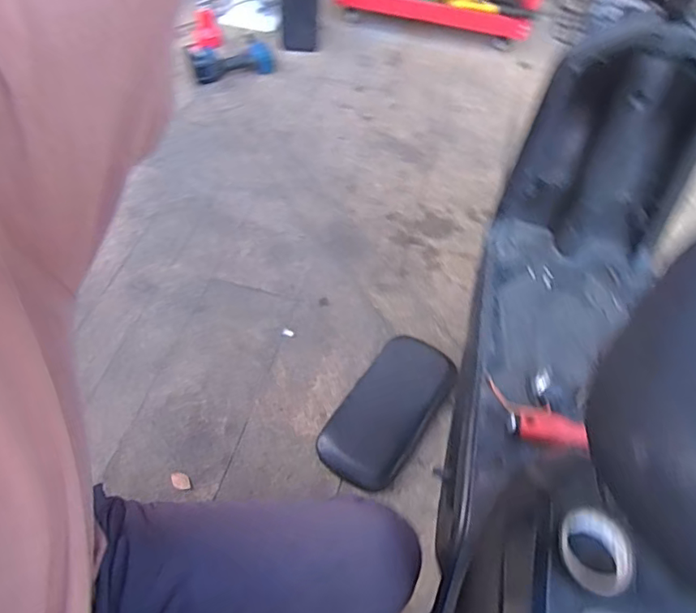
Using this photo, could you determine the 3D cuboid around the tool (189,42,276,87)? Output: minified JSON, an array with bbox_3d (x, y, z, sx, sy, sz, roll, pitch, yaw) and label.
[{"bbox_3d":[-0.349,-0.748,1.622,0.254,0.077,0.121,-14,58,-14],"label":"tool"}]

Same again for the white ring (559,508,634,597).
[{"bbox_3d":[0.188,0.186,0.409,0.051,0.013,0.056,2,55,-4],"label":"white ring"}]

